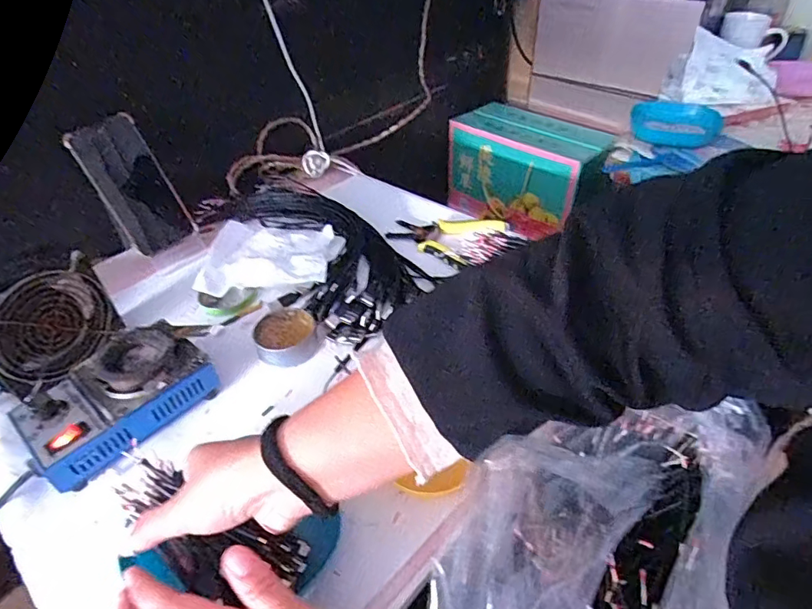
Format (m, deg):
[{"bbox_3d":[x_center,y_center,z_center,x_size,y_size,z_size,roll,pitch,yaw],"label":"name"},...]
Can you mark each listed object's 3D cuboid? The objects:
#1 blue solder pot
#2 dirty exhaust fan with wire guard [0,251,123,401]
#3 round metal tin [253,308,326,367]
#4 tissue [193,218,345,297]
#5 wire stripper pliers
[{"bbox_3d":[-0.264,0.085,0.456,0.098,0.058,0.149,29,51,30],"label":"blue solder pot"},{"bbox_3d":[-0.348,0.020,0.488,0.026,0.100,0.111,7,40,33],"label":"dirty exhaust fan with wire guard"},{"bbox_3d":[-0.124,0.035,0.529,0.069,0.024,0.064,-2,42,2],"label":"round metal tin"},{"bbox_3d":[-0.165,-0.072,0.637,0.153,0.033,0.163,0,42,3],"label":"tissue"},{"bbox_3d":[0.052,-0.102,0.673,0.147,0.017,0.102,20,47,24],"label":"wire stripper pliers"}]

